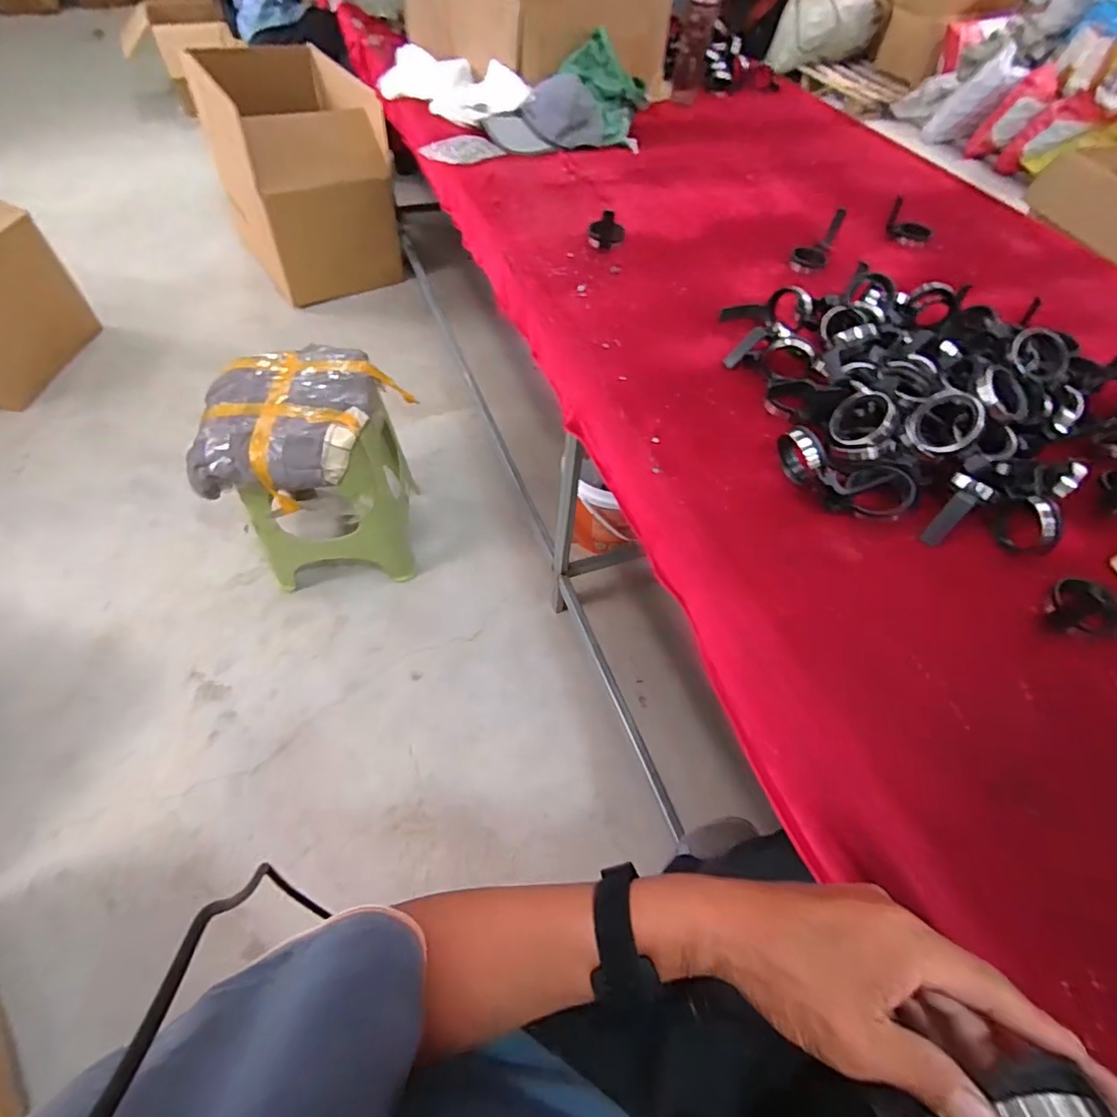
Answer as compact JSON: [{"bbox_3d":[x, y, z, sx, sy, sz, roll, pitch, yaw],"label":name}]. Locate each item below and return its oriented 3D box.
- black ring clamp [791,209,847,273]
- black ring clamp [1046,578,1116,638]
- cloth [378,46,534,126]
[{"bbox_3d":[0.437,-0.533,0.932,0.057,0.076,0.084,25,58,13],"label":"black ring clamp"},{"bbox_3d":[0.537,0.049,0.552,0.062,0.039,0.063,30,59,15],"label":"black ring clamp"},{"bbox_3d":[-0.226,-1.069,1.235,0.144,0.085,0.416,-35,65,-24],"label":"cloth"}]

